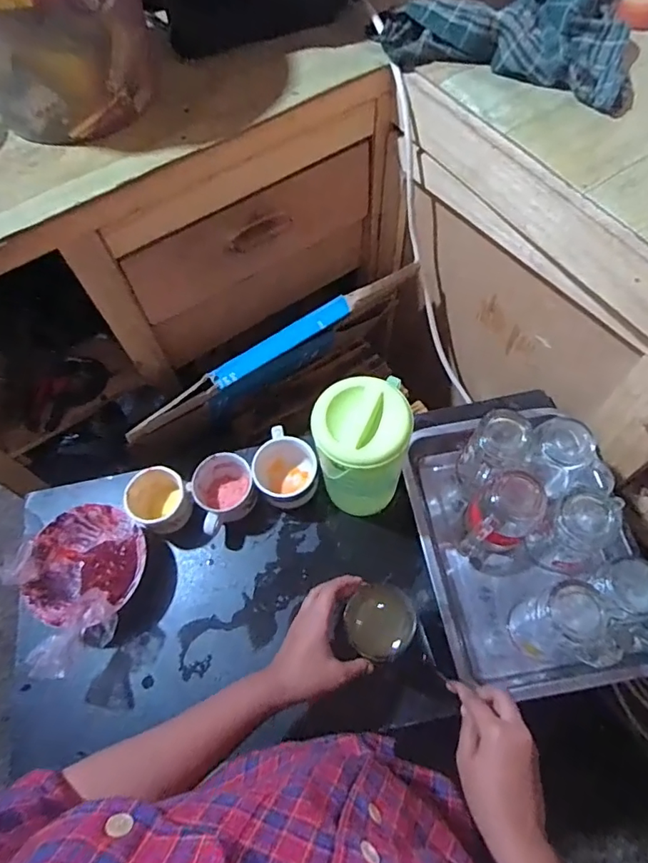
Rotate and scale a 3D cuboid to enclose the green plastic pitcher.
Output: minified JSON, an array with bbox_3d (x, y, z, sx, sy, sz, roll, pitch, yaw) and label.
[{"bbox_3d":[0.044,0.023,0.640,0.105,0.181,0.099,-15,65,-3],"label":"green plastic pitcher"}]

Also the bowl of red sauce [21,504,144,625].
[{"bbox_3d":[-0.300,0.170,0.668,0.142,0.070,0.145,-2,65,4],"label":"bowl of red sauce"}]

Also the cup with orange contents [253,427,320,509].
[{"bbox_3d":[-0.051,0.054,0.717,0.082,0.062,0.102,-5,65,2],"label":"cup with orange contents"}]

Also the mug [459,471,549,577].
[{"bbox_3d":[0.226,0.117,0.644,0.091,0.118,0.094,-2,65,4],"label":"mug"}]

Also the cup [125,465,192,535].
[{"bbox_3d":[-0.217,0.096,0.702,0.076,0.066,0.074,-2,65,4],"label":"cup"}]

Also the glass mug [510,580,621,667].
[{"bbox_3d":[0.270,0.227,0.584,0.073,0.118,0.100,-32,67,-10],"label":"glass mug"}]

